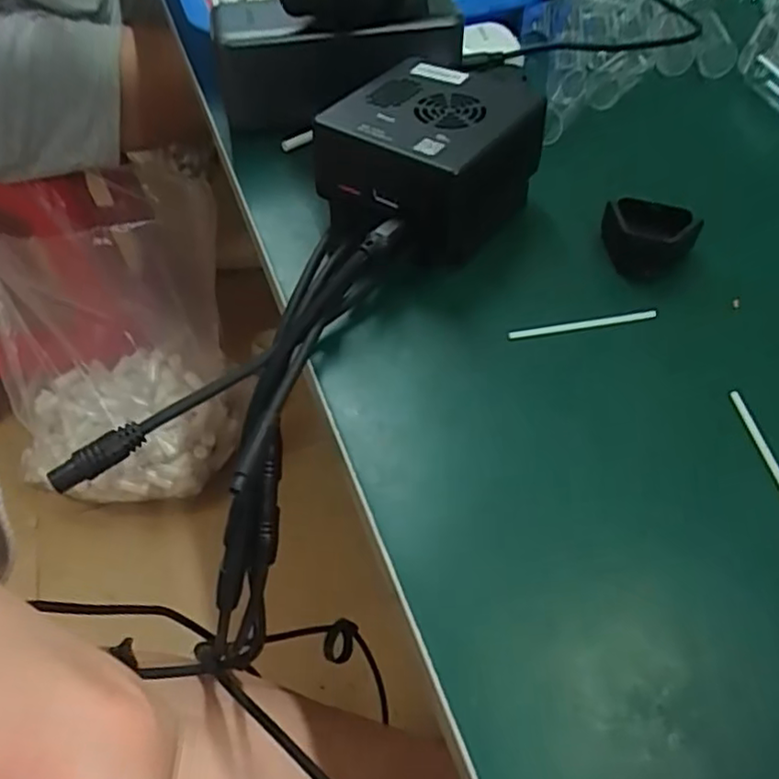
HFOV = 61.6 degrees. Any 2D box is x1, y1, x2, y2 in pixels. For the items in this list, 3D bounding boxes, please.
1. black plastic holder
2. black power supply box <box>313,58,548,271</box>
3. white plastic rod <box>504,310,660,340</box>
[{"bbox_3d":[0.111,-0.066,0.284,0.039,0.018,0.033,23,54,19],"label":"black plastic holder"},{"bbox_3d":[0.017,-0.103,0.291,0.075,0.052,0.089,26,55,21],"label":"black power supply box"},{"bbox_3d":[0.077,-0.025,0.256,0.060,0.004,0.004,-10,50,-7],"label":"white plastic rod"}]

